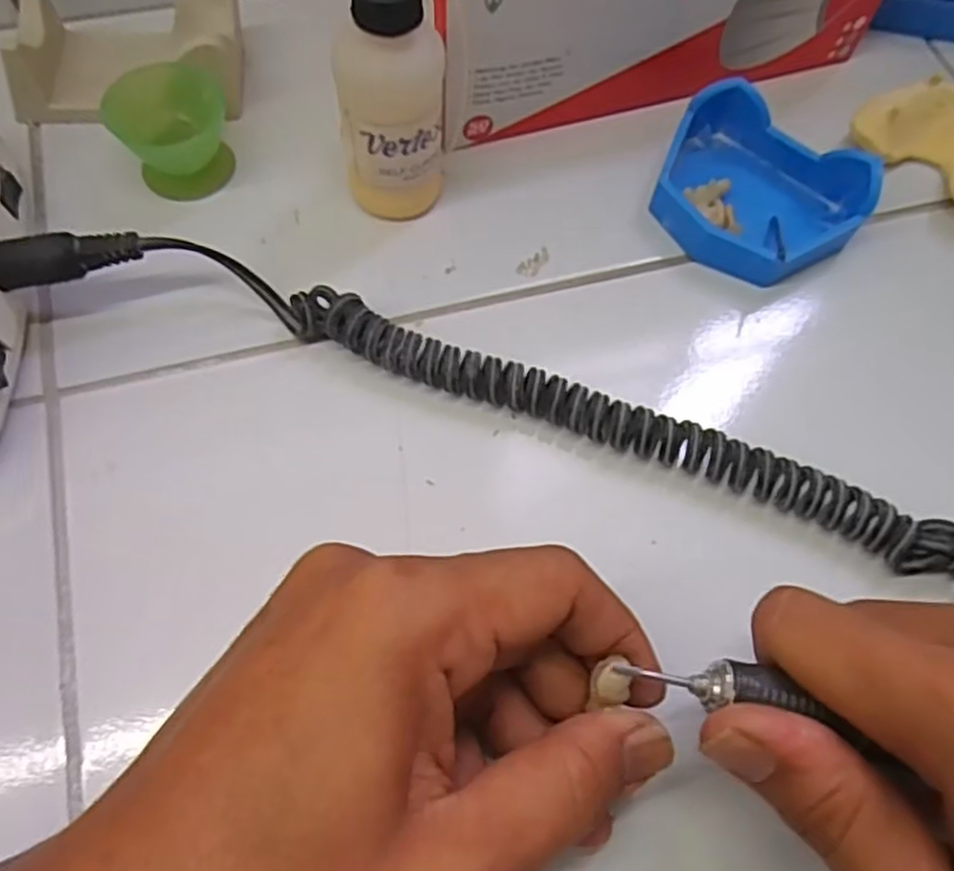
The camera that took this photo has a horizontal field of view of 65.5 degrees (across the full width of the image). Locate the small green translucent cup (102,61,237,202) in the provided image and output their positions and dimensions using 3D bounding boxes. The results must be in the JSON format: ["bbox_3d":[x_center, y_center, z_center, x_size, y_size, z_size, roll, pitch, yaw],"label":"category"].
[{"bbox_3d":[-0.115,-0.117,0.285,0.041,0.030,0.039,1,65,-2],"label":"small green translucent cup"}]

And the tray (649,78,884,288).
[{"bbox_3d":[0.106,-0.095,0.288,0.079,0.026,0.067,37,69,13],"label":"tray"}]

